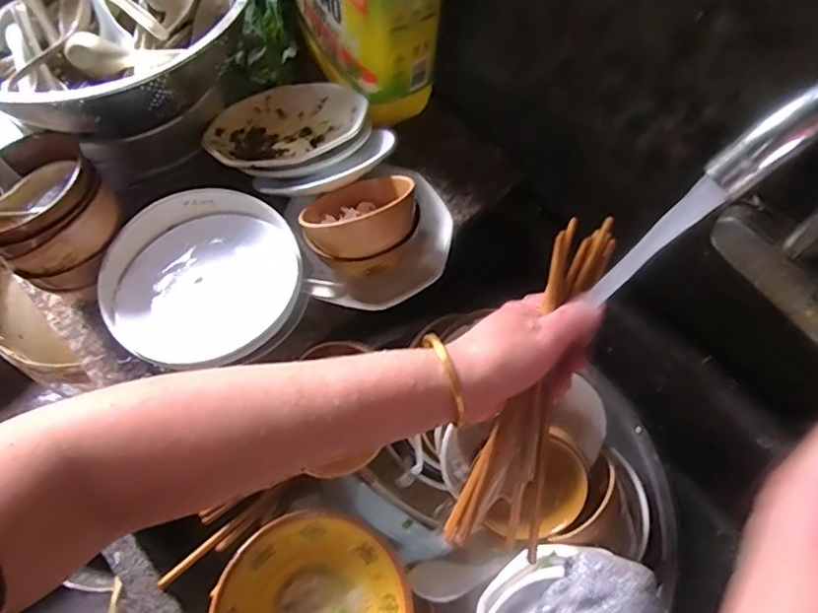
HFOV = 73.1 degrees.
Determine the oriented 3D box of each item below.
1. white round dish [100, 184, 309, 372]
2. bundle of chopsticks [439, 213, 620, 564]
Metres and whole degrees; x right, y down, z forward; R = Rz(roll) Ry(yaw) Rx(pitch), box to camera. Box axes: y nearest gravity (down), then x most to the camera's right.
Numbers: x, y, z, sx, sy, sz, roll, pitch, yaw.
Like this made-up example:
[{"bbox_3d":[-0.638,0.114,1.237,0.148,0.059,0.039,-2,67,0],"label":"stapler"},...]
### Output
[{"bbox_3d":[-0.183,-0.027,0.513,0.170,0.055,0.161,1,65,-2],"label":"white round dish"},{"bbox_3d":[0.090,0.063,0.375,0.062,0.025,0.240,17,105,6],"label":"bundle of chopsticks"}]

